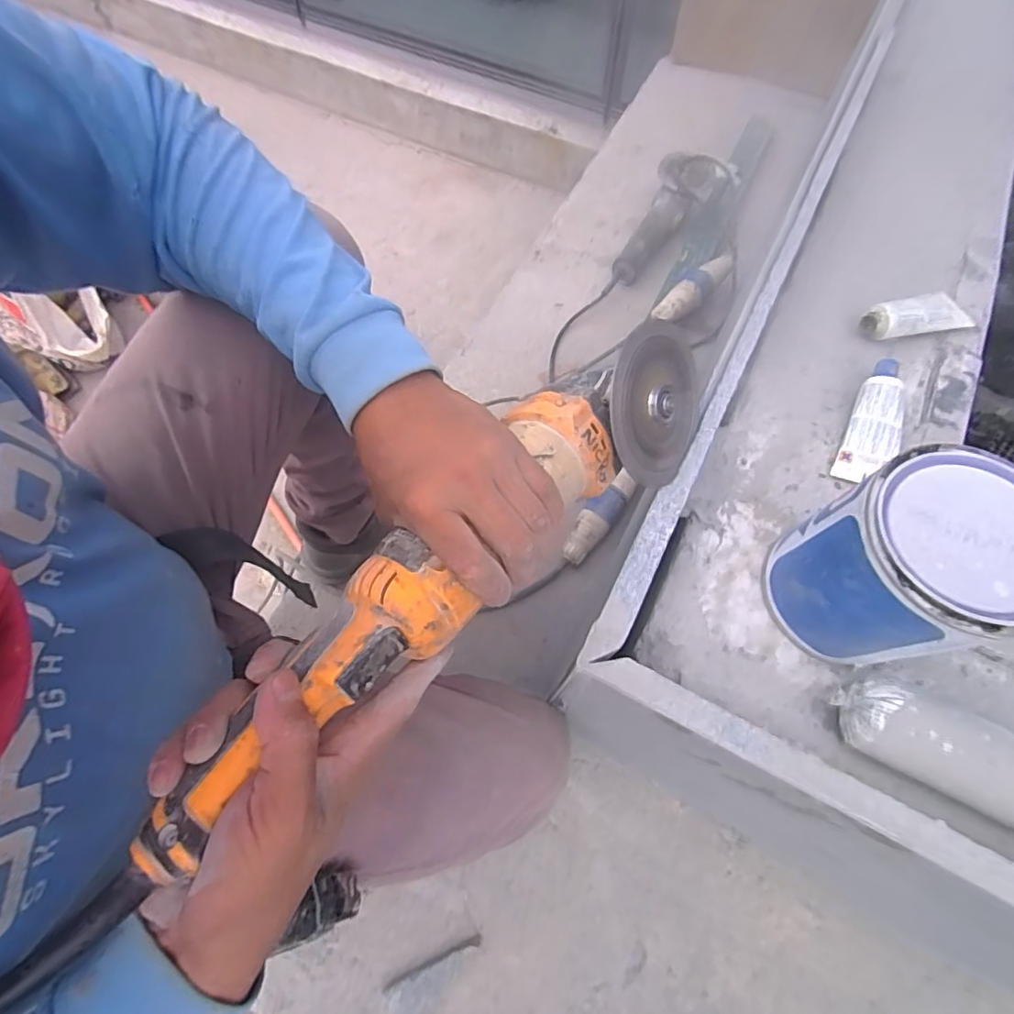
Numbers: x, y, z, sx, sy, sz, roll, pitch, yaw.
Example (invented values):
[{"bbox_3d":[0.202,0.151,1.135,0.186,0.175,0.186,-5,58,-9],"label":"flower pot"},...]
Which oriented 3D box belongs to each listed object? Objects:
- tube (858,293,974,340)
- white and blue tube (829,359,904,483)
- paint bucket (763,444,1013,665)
[{"bbox_3d":[0.357,-0.166,0.472,0.097,0.024,0.035,-17,67,-8],"label":"tube"},{"bbox_3d":[0.287,-0.067,0.426,0.034,0.020,0.109,25,68,11],"label":"white and blue tube"},{"bbox_3d":[0.228,0.038,0.322,0.092,0.125,0.093,0,66,0],"label":"paint bucket"}]

